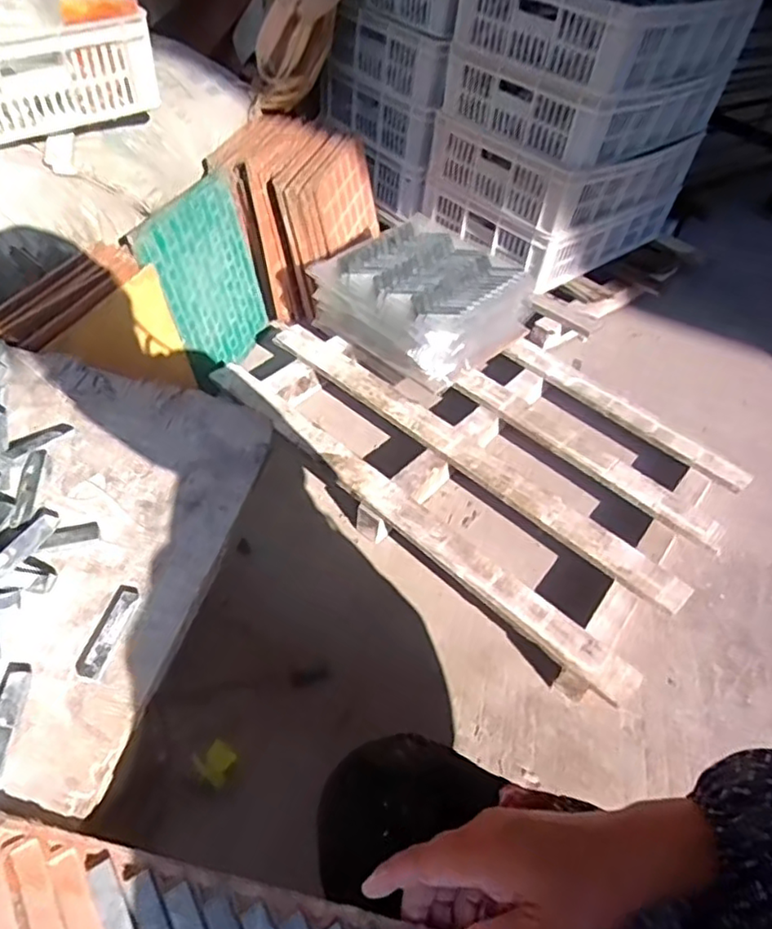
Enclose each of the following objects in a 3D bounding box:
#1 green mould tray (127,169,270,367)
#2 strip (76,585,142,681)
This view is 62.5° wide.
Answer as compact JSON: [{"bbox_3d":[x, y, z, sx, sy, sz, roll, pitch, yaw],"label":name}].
[{"bbox_3d":[-0.302,-0.315,1.106,0.020,0.307,0.254,10,48,21],"label":"green mould tray"},{"bbox_3d":[-0.180,0.107,0.414,0.020,0.009,0.065,12,46,4],"label":"strip"}]

